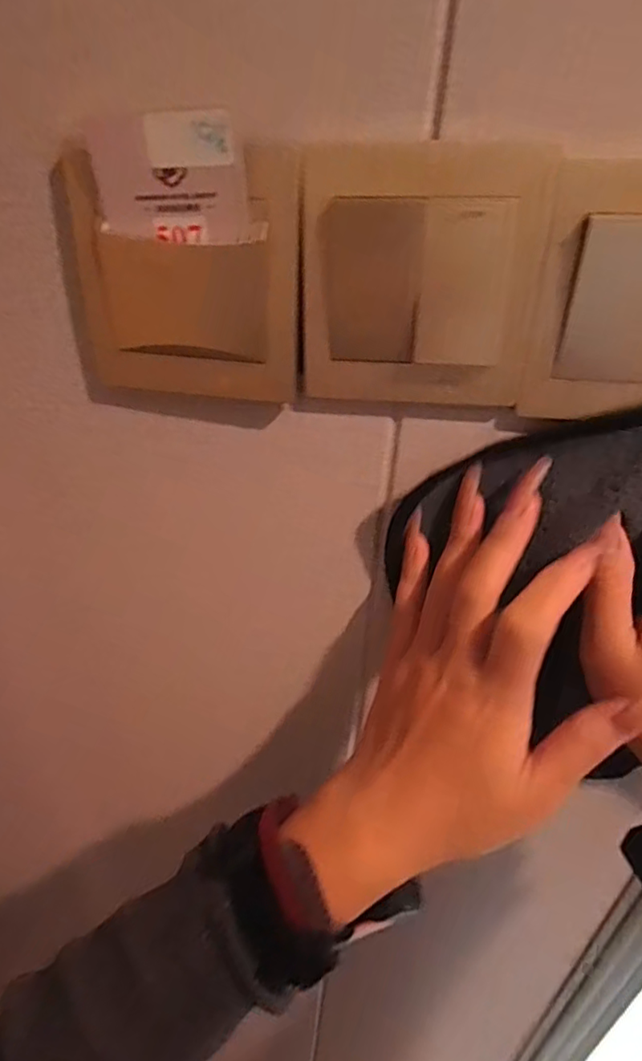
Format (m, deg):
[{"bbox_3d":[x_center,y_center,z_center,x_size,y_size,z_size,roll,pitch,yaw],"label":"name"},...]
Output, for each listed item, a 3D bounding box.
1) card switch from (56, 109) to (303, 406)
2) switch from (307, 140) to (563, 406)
[{"bbox_3d":[-0.051,-0.096,0.210,0.086,0.092,0.015,6,29,7],"label":"card switch"},{"bbox_3d":[0.036,-0.090,0.205,0.085,0.084,0.007,6,29,6],"label":"switch"}]

